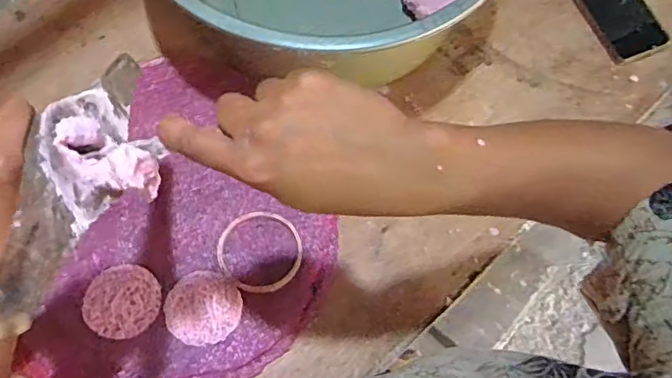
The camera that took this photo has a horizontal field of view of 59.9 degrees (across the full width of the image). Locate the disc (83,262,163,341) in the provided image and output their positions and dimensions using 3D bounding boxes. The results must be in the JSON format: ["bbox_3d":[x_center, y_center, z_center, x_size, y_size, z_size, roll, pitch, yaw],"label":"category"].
[{"bbox_3d":[-0.221,0.116,0.603,0.076,0.007,0.073,0,70,0],"label":"disc"}]

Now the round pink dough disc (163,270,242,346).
[{"bbox_3d":[-0.138,0.122,0.603,0.076,0.007,0.073,0,70,0],"label":"round pink dough disc"}]

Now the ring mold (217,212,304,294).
[{"bbox_3d":[-0.082,0.066,0.625,0.092,0.004,0.085,0,70,0],"label":"ring mold"}]

